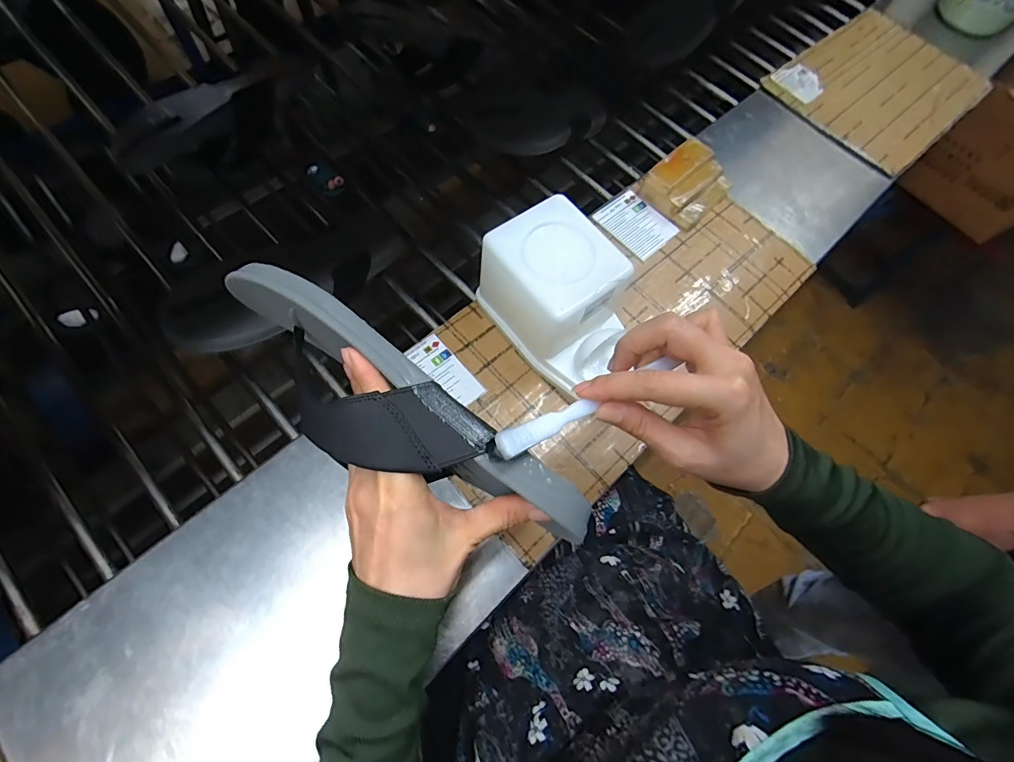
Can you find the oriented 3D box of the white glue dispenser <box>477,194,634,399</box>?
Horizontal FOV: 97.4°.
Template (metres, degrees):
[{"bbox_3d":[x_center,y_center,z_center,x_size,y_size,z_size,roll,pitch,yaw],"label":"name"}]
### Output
[{"bbox_3d":[0.049,-0.084,0.431,0.098,0.106,0.132,-36,75,-17],"label":"white glue dispenser"}]

